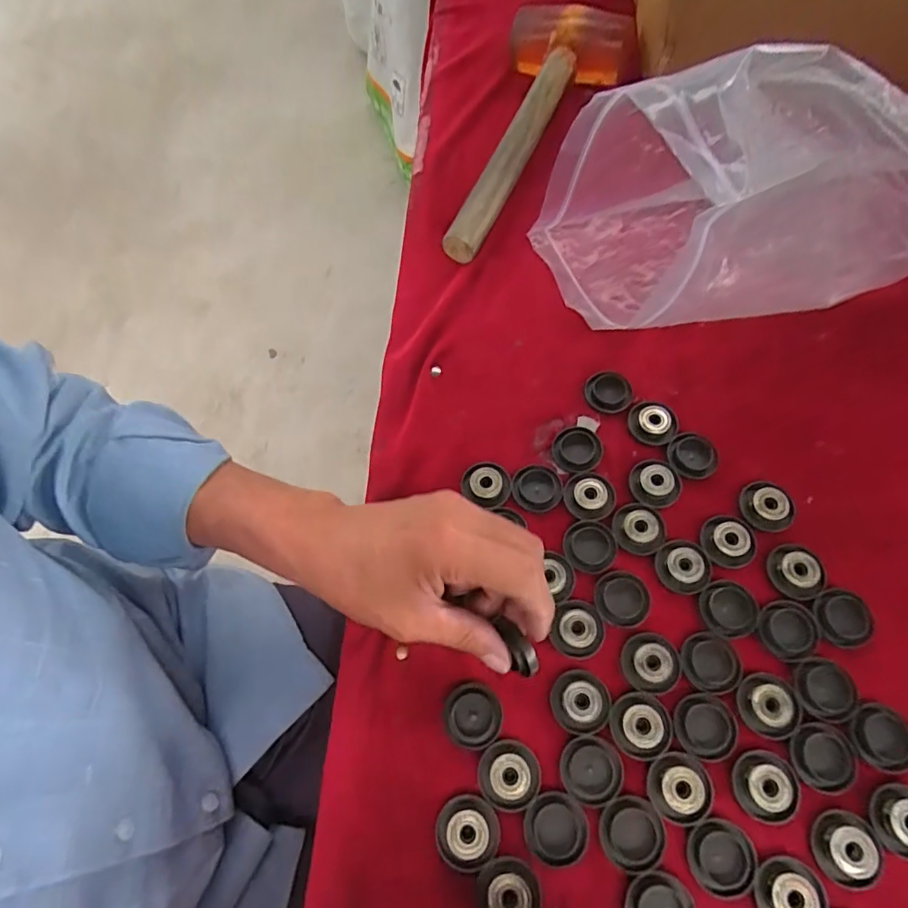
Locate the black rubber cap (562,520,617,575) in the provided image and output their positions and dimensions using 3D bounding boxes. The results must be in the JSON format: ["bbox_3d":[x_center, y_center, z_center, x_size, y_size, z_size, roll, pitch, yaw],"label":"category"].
[{"bbox_3d":[0.086,0.058,0.352,0.032,0.004,0.032,-1,66,3],"label":"black rubber cap"}]

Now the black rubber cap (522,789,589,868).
[{"bbox_3d":[0.053,0.195,0.290,0.032,0.004,0.031,-1,66,3],"label":"black rubber cap"}]

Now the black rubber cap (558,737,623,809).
[{"bbox_3d":[0.074,0.171,0.301,0.032,0.004,0.032,-1,66,3],"label":"black rubber cap"}]

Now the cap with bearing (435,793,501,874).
[{"bbox_3d":[0.007,0.199,0.293,0.032,0.009,0.032,-1,66,3],"label":"cap with bearing"}]

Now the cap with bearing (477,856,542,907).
[{"bbox_3d":[0.027,0.221,0.278,0.031,0.007,0.030,-1,66,3],"label":"cap with bearing"}]

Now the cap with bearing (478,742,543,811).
[{"bbox_3d":[0.030,0.173,0.302,0.033,0.006,0.032,-1,66,3],"label":"cap with bearing"}]

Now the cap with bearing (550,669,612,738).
[{"bbox_3d":[0.071,0.140,0.314,0.033,0.005,0.033,-1,66,3],"label":"cap with bearing"}]

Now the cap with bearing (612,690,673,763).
[{"bbox_3d":[0.103,0.149,0.307,0.032,0.005,0.032,-1,66,3],"label":"cap with bearing"}]

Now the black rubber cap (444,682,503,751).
[{"bbox_3d":[0.011,0.149,0.318,0.032,0.004,0.033,-1,66,3],"label":"black rubber cap"}]

